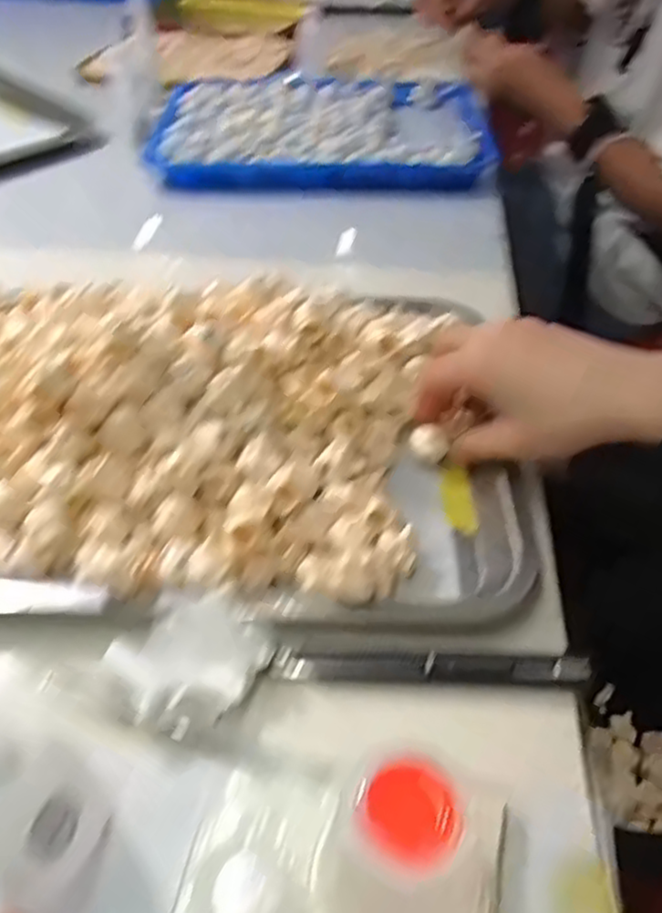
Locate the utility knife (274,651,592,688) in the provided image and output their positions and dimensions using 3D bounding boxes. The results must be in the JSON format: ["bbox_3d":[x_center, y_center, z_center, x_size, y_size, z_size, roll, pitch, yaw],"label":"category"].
[{"bbox_3d":[0.044,0.091,0.308,0.128,0.007,0.012,2,43,1],"label":"utility knife"}]

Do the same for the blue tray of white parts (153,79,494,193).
[{"bbox_3d":[-0.010,-0.335,0.730,0.340,0.028,0.300,2,43,2],"label":"blue tray of white parts"}]

